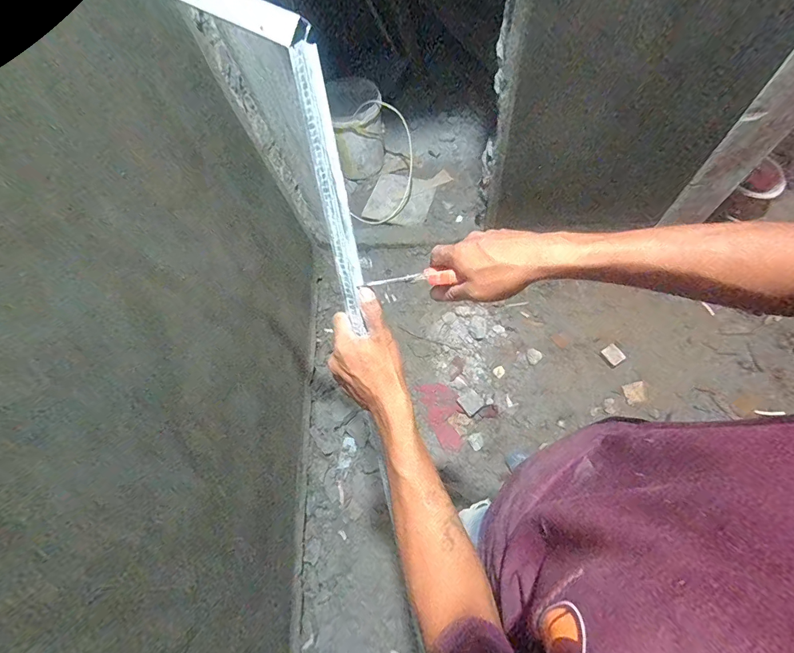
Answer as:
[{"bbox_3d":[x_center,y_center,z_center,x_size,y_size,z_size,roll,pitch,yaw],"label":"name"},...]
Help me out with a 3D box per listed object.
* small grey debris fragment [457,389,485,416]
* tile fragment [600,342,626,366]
[{"bbox_3d":[0.275,0.280,1.409,0.076,0.009,0.079,-36,68,-7],"label":"small grey debris fragment"},{"bbox_3d":[0.805,0.103,1.411,0.056,0.014,0.071,-41,84,5],"label":"tile fragment"}]

